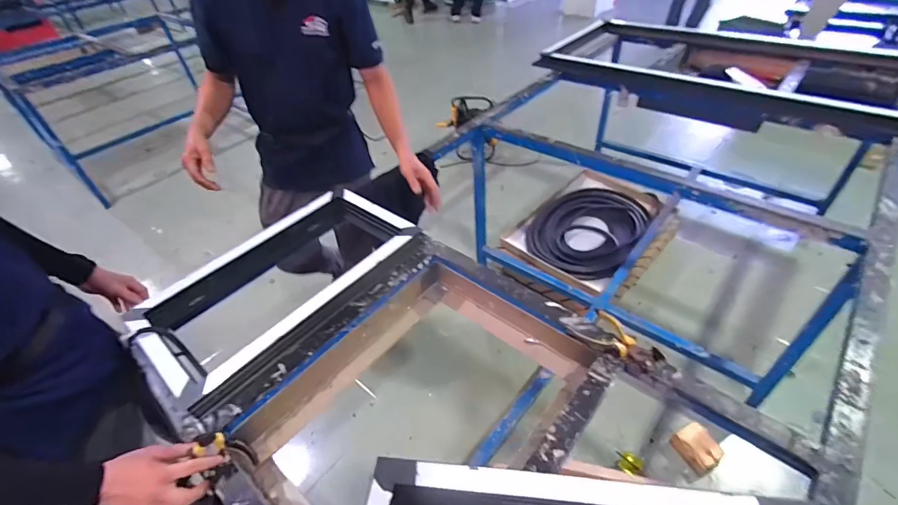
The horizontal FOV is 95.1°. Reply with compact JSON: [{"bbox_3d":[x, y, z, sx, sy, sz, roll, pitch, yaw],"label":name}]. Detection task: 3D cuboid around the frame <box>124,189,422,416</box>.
[{"bbox_3d":[-0.384,0.071,0.968,0.339,0.089,0.599,28,52,32],"label":"frame"}]

